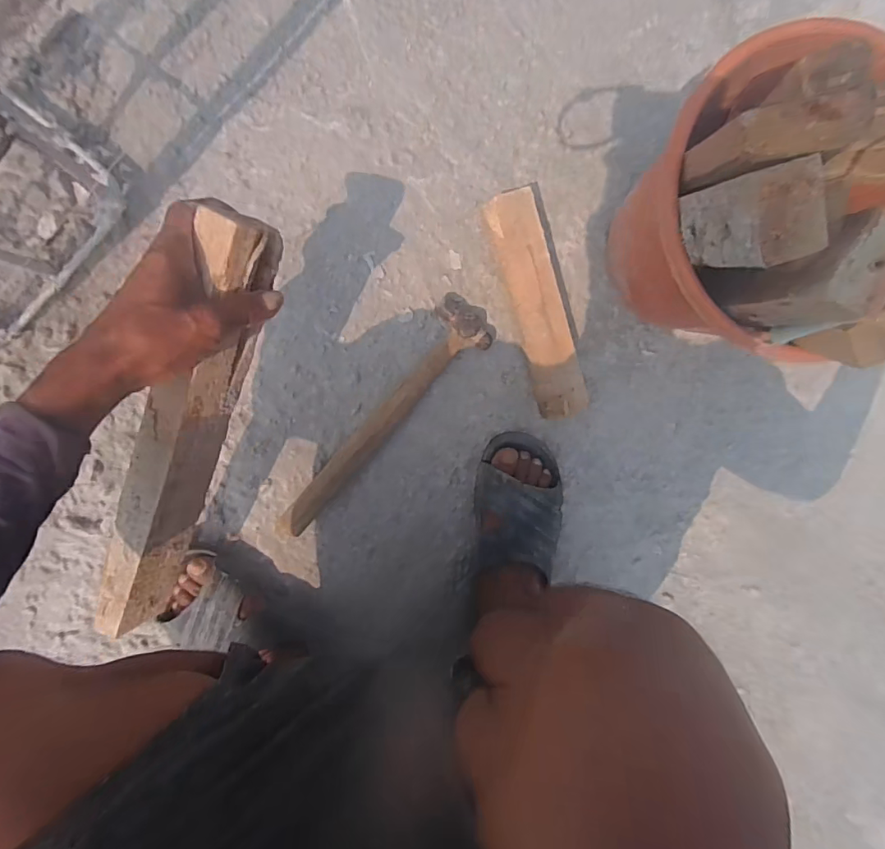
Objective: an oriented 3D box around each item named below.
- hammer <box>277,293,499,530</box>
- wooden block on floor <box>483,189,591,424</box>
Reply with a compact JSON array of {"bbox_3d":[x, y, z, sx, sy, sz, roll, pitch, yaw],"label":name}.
[{"bbox_3d":[-0.075,-0.006,0.580,0.070,0.033,0.357,42,89,-9],"label":"hammer"},{"bbox_3d":[0.115,-0.140,0.585,0.060,0.043,0.271,-18,98,-6],"label":"wooden block on floor"}]

